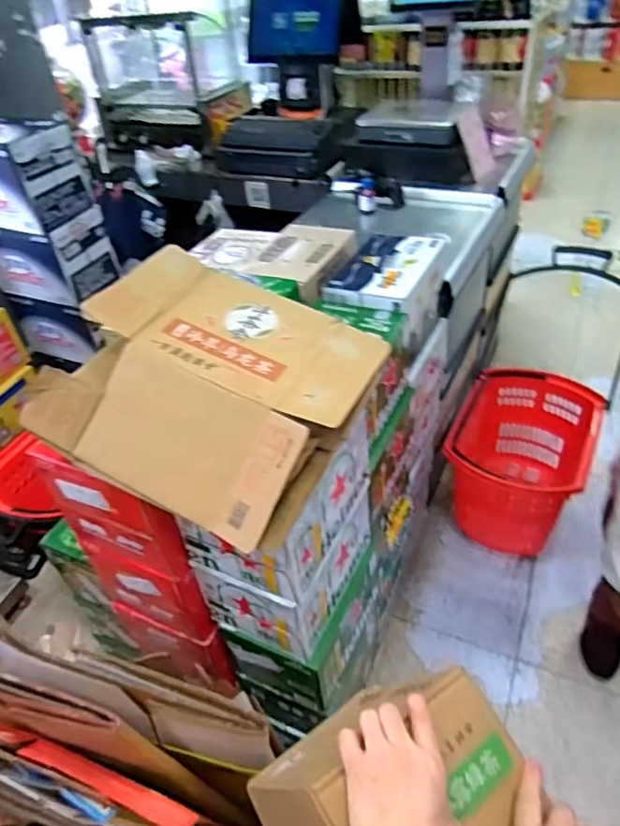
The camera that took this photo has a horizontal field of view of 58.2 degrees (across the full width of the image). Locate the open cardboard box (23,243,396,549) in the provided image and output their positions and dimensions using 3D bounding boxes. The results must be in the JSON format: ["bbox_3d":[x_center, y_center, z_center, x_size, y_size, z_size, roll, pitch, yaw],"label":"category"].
[{"bbox_3d":[-0.138,-0.044,0.789,0.398,0.178,0.355,17,47,25],"label":"open cardboard box"}]

